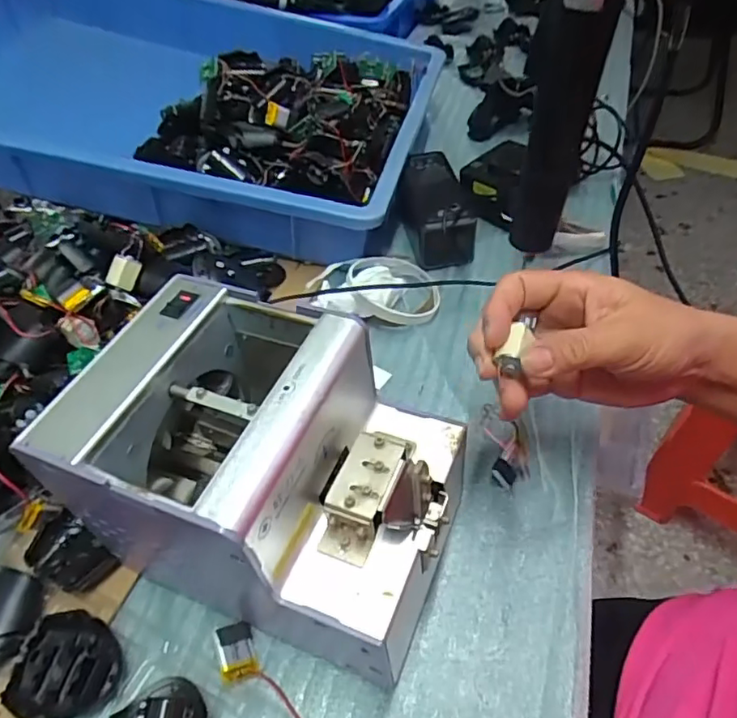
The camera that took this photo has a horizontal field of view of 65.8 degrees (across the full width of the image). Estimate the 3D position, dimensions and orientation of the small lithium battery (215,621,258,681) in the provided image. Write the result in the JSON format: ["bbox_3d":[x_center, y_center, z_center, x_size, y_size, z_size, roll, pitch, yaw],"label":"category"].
[{"bbox_3d":[-0.074,0.162,0.319,0.019,0.009,0.029,-17,48,-9],"label":"small lithium battery"}]

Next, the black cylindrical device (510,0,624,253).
[{"bbox_3d":[0.124,-0.156,0.363,0.038,0.192,0.032,-38,54,-25],"label":"black cylindrical device"}]

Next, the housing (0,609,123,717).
[{"bbox_3d":[-0.168,0.170,0.314,0.060,0.013,0.054,18,52,22],"label":"housing"}]

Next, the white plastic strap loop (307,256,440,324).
[{"bbox_3d":[0.007,-0.065,0.501,0.105,0.043,0.074,2,48,9],"label":"white plastic strap loop"}]

